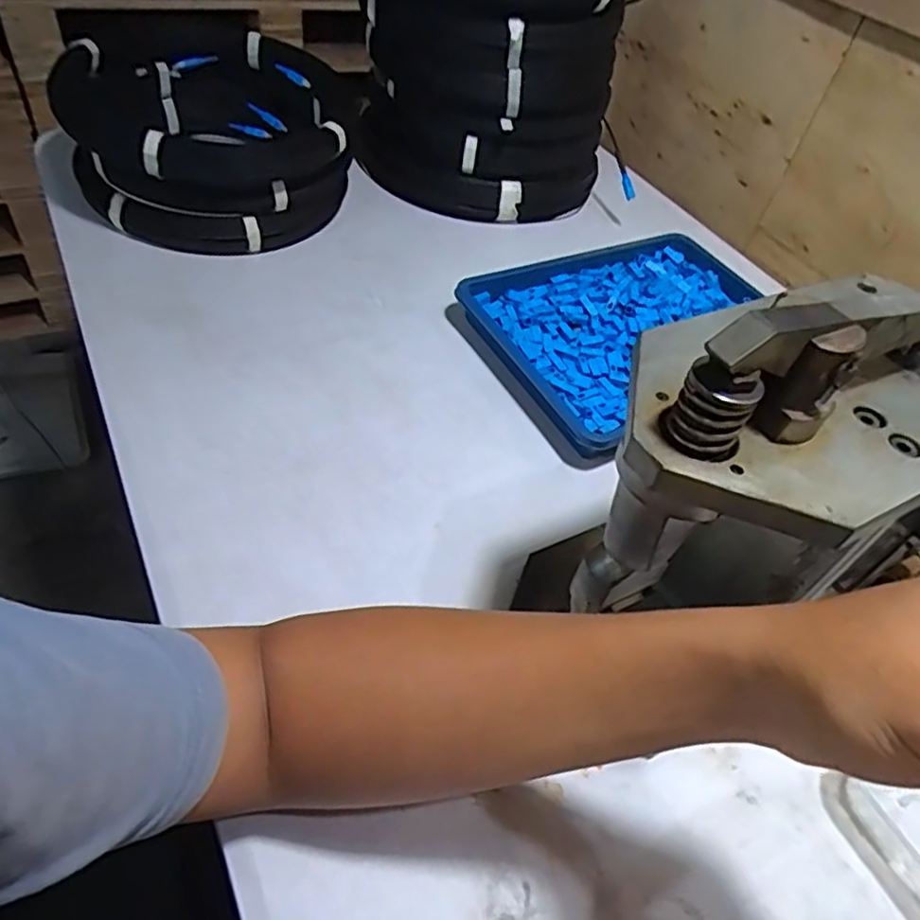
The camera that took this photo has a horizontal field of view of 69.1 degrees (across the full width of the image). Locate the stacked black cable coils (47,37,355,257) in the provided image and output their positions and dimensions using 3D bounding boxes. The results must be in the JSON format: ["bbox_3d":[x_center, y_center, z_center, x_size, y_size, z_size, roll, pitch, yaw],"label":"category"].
[{"bbox_3d":[-0.260,-0.343,0.731,0.273,0.158,0.284,4,48,-7],"label":"stacked black cable coils"}]

